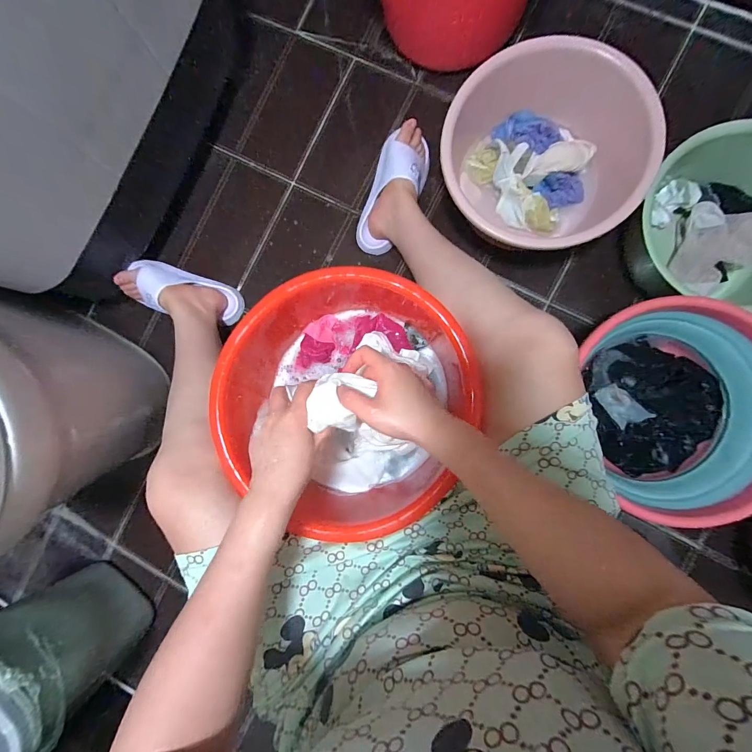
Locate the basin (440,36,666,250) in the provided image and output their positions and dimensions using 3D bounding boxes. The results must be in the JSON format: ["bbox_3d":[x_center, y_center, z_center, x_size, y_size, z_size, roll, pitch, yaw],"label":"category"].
[{"bbox_3d":[0.293,-0.381,0.636,0.325,0.150,0.322,0,89,6],"label":"basin"}]

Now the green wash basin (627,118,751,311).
[{"bbox_3d":[0.588,-0.253,0.606,0.290,0.123,0.252,5,90,6],"label":"green wash basin"}]

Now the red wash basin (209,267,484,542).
[{"bbox_3d":[-0.053,0.031,0.517,0.331,0.161,0.355,0,88,9],"label":"red wash basin"}]

